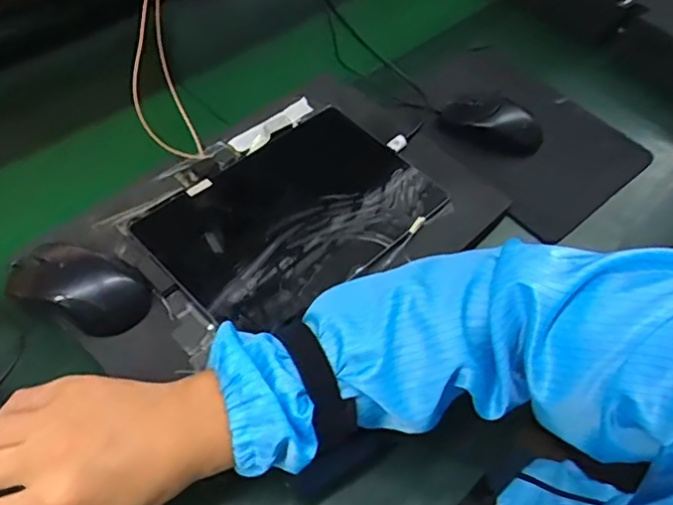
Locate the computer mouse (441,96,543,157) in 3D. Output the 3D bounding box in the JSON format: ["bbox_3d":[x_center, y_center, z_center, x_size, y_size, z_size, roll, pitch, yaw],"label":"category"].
[{"bbox_3d":[0.179,-0.149,0.685,0.114,0.037,0.057,21,54,10],"label":"computer mouse"}]

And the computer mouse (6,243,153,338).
[{"bbox_3d":[-0.204,0.025,0.479,0.106,0.032,0.057,17,53,7],"label":"computer mouse"}]

